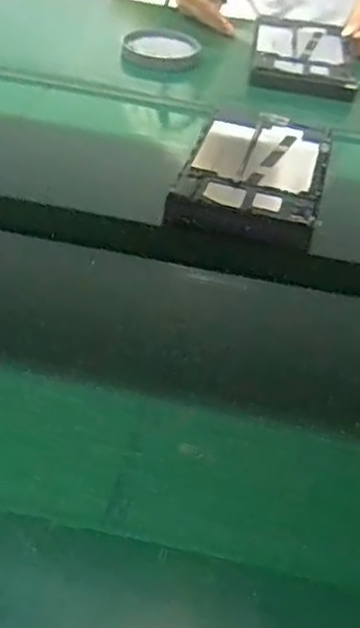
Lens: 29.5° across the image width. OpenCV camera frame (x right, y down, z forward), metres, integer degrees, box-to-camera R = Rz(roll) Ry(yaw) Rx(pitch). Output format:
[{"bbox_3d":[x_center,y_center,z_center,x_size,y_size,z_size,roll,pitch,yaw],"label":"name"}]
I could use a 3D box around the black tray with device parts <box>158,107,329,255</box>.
[{"bbox_3d":[0.089,-0.164,0.777,0.152,0.032,0.259,13,43,10],"label":"black tray with device parts"}]

